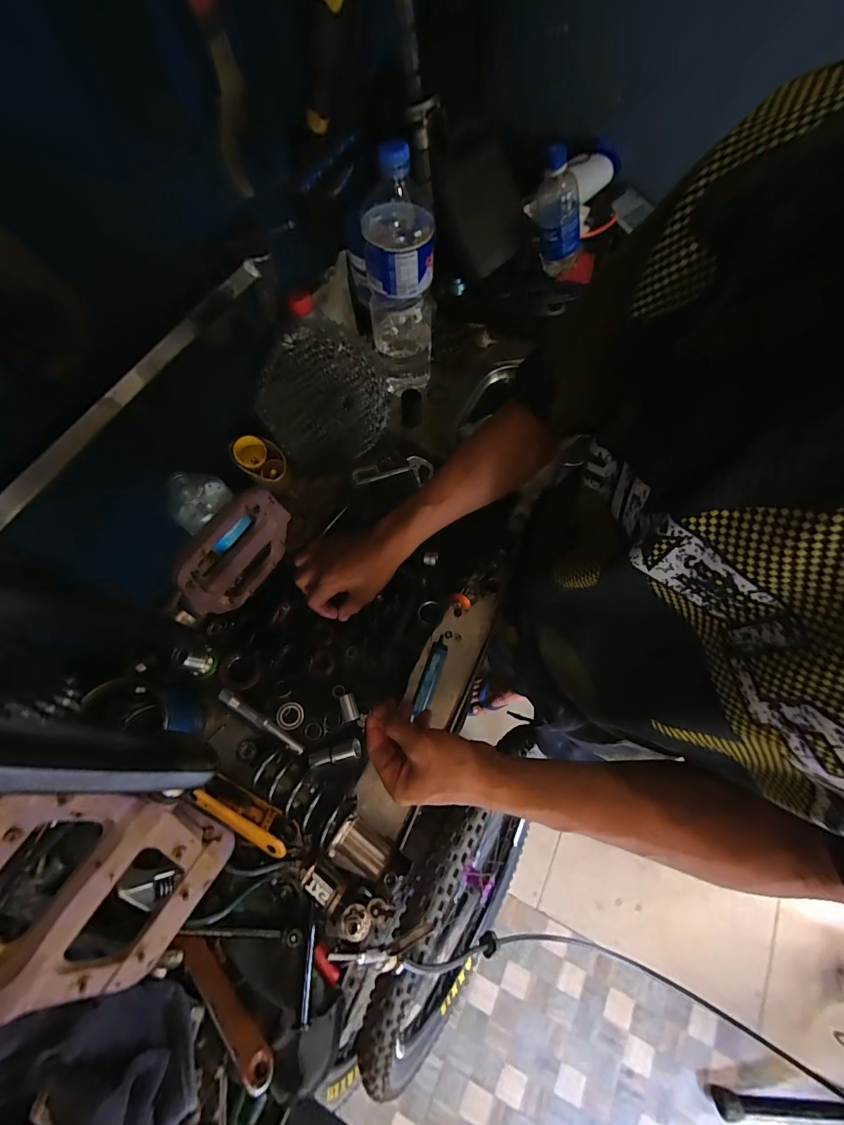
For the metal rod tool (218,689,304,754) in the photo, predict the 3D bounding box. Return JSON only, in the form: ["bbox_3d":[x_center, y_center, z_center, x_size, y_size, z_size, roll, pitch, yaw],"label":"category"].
[{"bbox_3d":[-0.203,0.199,0.500,0.129,0.012,0.014,32,73,11],"label":"metal rod tool"}]

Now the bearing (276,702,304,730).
[{"bbox_3d":[-0.167,0.194,0.509,0.034,0.005,0.032,-12,70,-4],"label":"bearing"}]

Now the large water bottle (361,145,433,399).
[{"bbox_3d":[-0.034,-0.386,0.570,0.098,0.298,0.111,-3,70,0],"label":"large water bottle"}]

